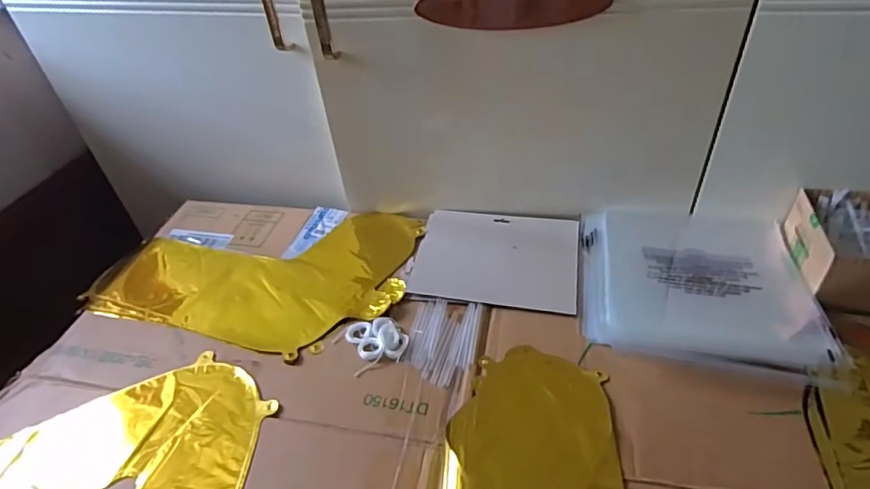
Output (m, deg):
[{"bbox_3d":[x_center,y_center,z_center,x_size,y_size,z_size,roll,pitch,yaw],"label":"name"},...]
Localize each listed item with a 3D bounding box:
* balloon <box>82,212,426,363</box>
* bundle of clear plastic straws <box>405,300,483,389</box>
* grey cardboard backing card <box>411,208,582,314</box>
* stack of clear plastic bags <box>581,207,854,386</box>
[{"bbox_3d":[-0.222,0.018,0.664,0.380,0.006,0.243,10,44,17],"label":"balloon"},{"bbox_3d":[0.009,0.100,0.552,0.071,0.004,0.106,2,43,9],"label":"bundle of clear plastic straws"},{"bbox_3d":[0.077,0.013,0.649,0.192,0.007,0.164,6,41,12],"label":"grey cardboard backing card"},{"bbox_3d":[0.285,0.040,0.582,0.230,0.025,0.226,5,43,12],"label":"stack of clear plastic bags"}]

